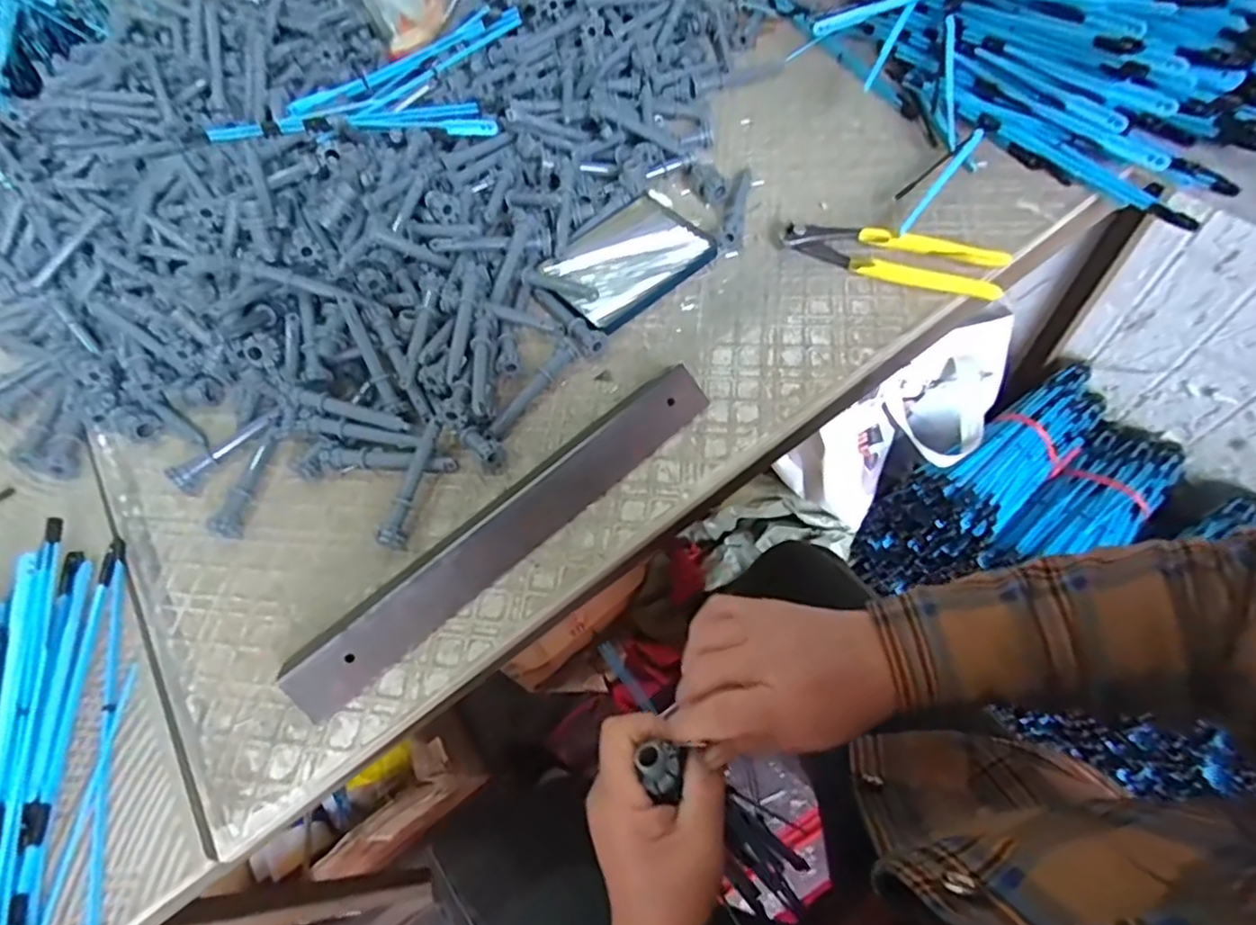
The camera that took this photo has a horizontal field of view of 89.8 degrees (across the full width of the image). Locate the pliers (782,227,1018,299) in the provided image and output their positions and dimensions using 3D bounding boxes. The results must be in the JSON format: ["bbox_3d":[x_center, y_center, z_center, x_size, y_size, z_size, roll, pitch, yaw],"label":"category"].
[{"bbox_3d":[0.201,-0.159,0.484,0.159,0.028,0.040,22,65,18],"label":"pliers"}]

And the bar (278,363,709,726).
[{"bbox_3d":[-0.078,0.037,0.408,0.310,0.027,0.046,-39,63,-15],"label":"bar"}]

